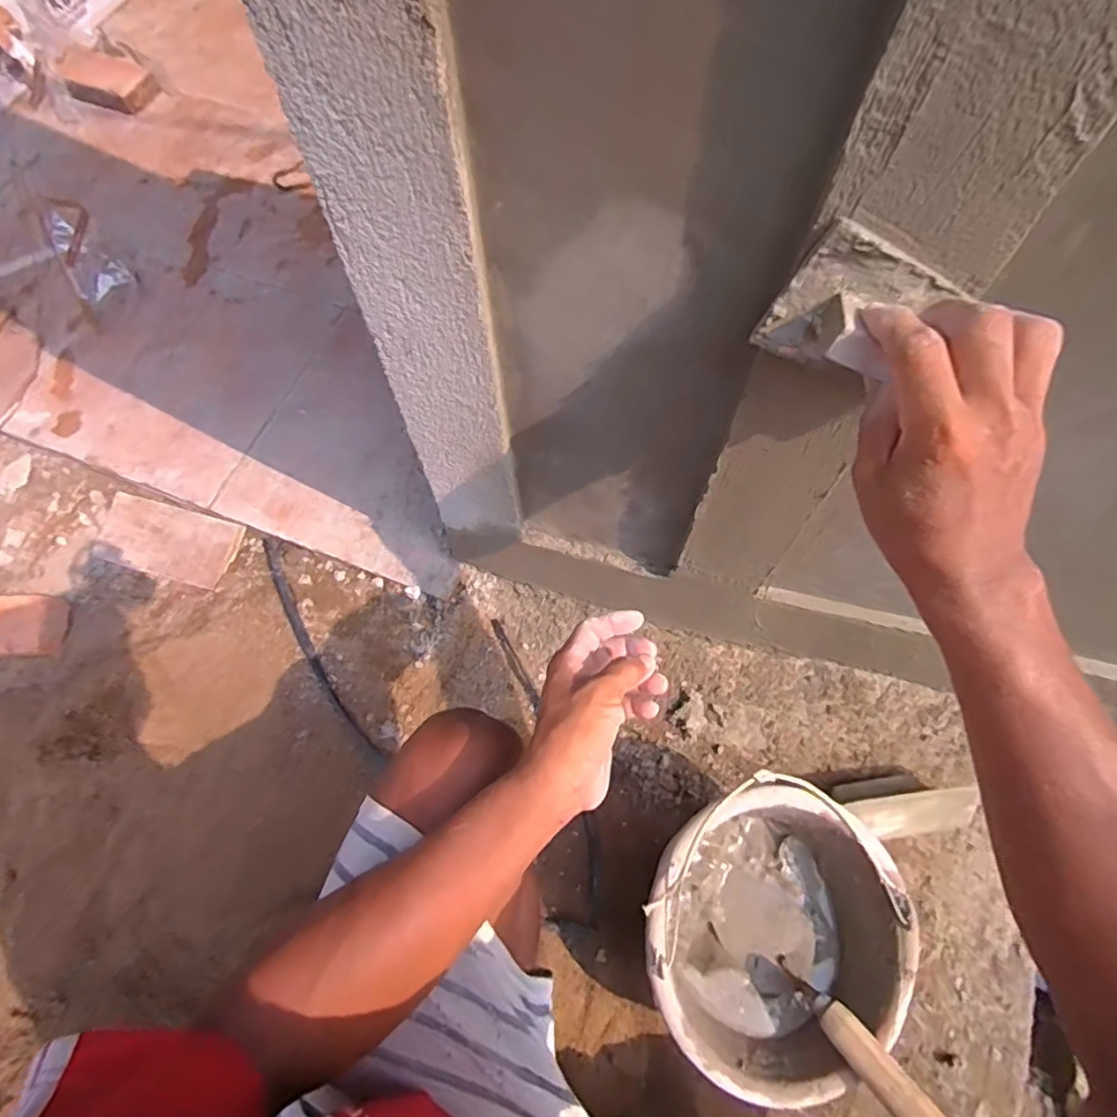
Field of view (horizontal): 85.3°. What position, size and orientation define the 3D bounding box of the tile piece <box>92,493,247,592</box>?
[{"bbox_3d":[-0.567,-0.027,0.878,0.215,0.019,0.103,16,70,4],"label":"tile piece"}]

